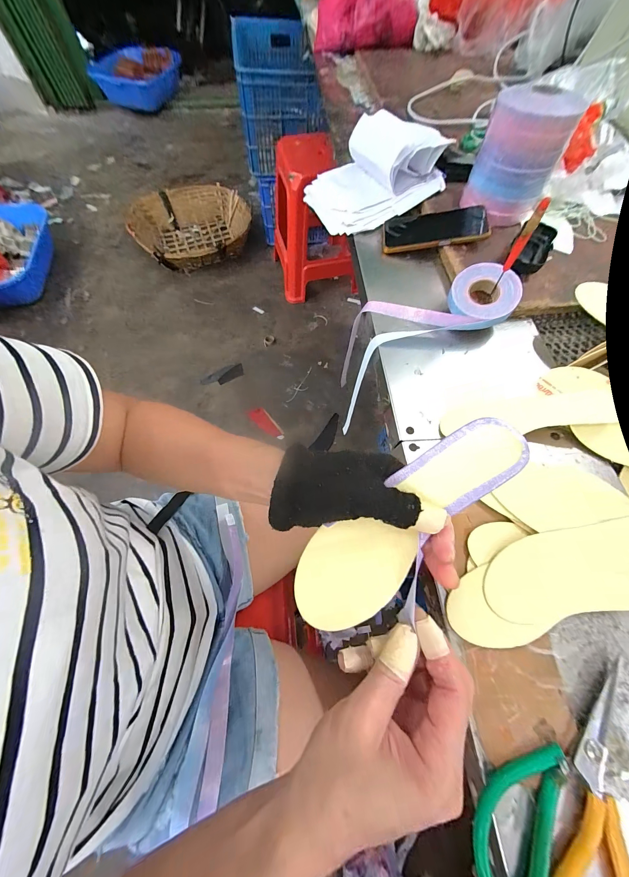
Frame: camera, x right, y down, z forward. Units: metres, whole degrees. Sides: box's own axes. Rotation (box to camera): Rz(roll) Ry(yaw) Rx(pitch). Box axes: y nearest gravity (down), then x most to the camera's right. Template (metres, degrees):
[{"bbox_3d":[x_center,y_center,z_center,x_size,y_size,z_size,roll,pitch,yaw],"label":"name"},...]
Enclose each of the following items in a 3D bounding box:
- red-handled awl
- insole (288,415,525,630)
[{"bbox_3d":[0.251,-0.231,0.359,0.012,0.121,0.009,35,71,14],"label":"red-handled awl"},{"bbox_3d":[0.062,0.058,0.199,0.189,0.009,0.060,-44,72,3],"label":"insole"}]

